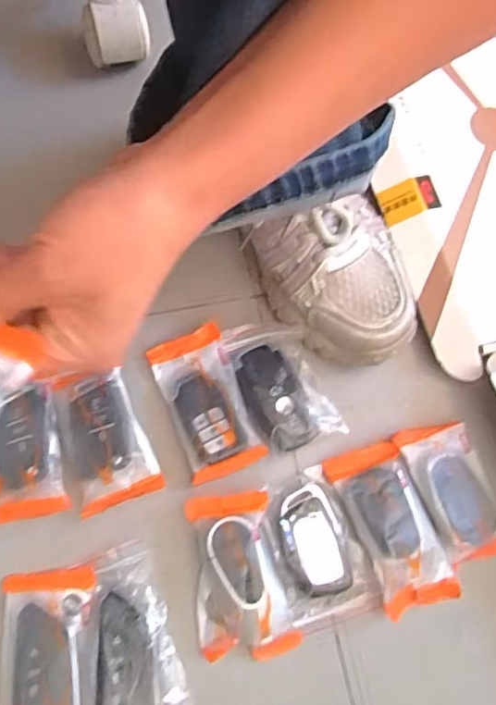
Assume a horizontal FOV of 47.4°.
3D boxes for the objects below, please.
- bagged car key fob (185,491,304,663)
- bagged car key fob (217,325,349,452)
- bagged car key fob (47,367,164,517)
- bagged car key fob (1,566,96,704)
[{"bbox_3d":[-0.008,0.140,0.355,0.057,0.015,0.099,-12,74,-9],"label":"bagged car key fob"},{"bbox_3d":[0.021,0.021,0.392,0.060,0.012,0.091,-20,76,-11],"label":"bagged car key fob"},{"bbox_3d":[-0.095,0.056,0.372,0.050,0.015,0.088,-19,76,-11],"label":"bagged car key fob"},{"bbox_3d":[-0.119,0.180,0.332,0.052,0.011,0.095,-2,73,-6],"label":"bagged car key fob"}]

